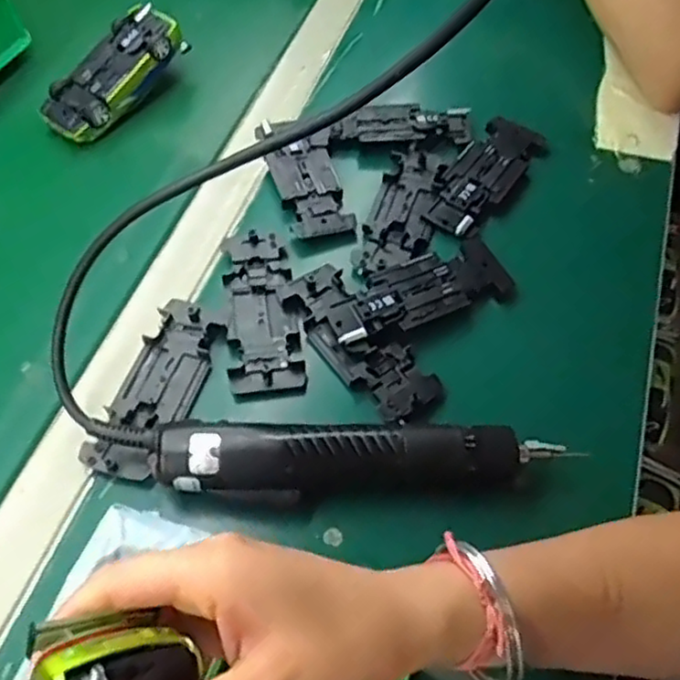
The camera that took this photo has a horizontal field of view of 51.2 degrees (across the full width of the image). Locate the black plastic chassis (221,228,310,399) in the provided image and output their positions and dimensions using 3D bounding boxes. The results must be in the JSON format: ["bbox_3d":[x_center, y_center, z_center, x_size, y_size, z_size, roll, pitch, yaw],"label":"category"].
[{"bbox_3d":[-0.053,-0.020,0.478,0.047,0.010,0.127,-6,58,-6],"label":"black plastic chassis"}]

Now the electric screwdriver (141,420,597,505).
[{"bbox_3d":[0.010,0.068,0.393,0.219,0.033,0.040,2,58,-1],"label":"electric screwdriver"}]

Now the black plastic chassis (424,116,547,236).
[{"bbox_3d":[0.109,-0.126,0.538,0.048,0.013,0.121,34,62,18],"label":"black plastic chassis"}]

